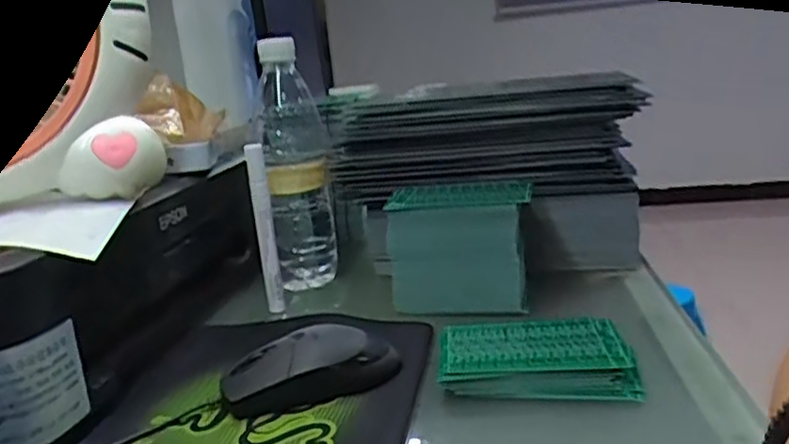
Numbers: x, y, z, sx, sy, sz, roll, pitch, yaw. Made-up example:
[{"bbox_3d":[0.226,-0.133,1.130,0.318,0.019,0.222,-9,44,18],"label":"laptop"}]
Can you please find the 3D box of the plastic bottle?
[{"bbox_3d":[-0.093,-0.048,0.634,0.064,0.220,0.062,-8,15,-8],"label":"plastic bottle"}]

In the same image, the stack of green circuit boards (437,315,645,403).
[{"bbox_3d":[0.088,0.089,0.431,0.116,0.027,0.070,-4,15,7],"label":"stack of green circuit boards"}]

